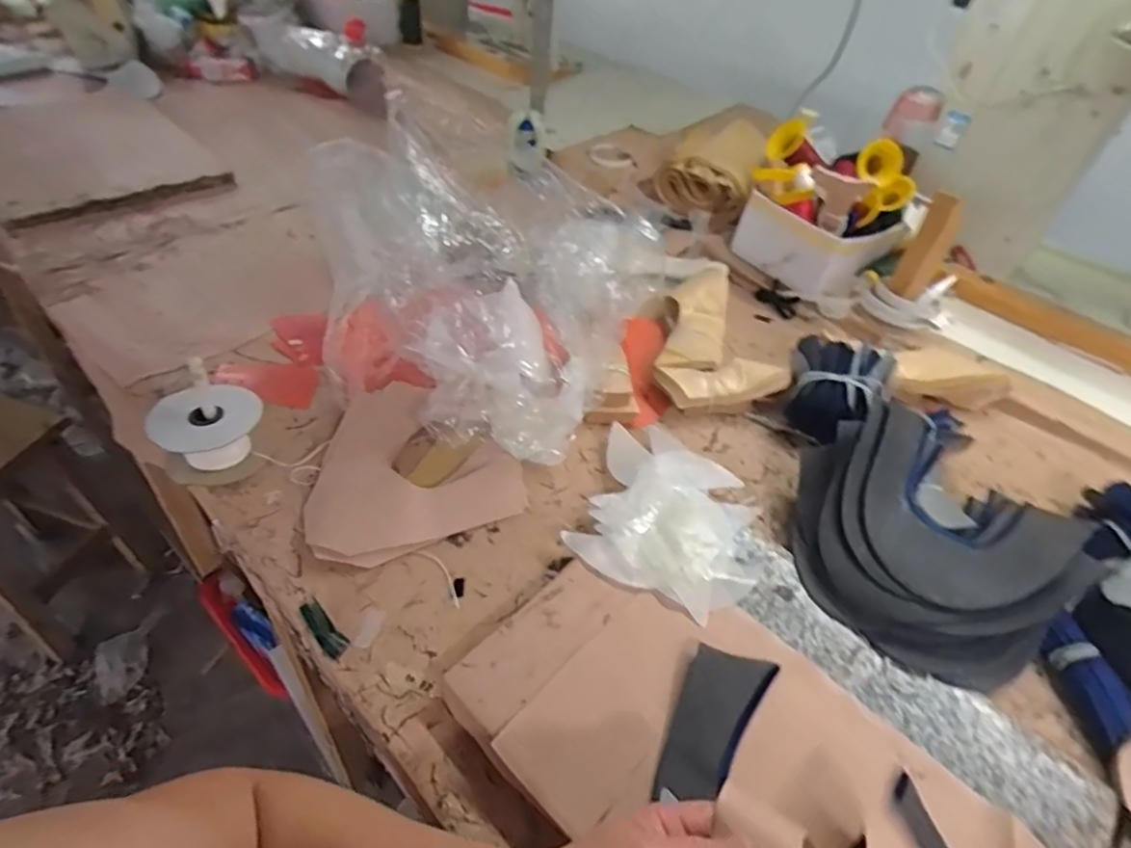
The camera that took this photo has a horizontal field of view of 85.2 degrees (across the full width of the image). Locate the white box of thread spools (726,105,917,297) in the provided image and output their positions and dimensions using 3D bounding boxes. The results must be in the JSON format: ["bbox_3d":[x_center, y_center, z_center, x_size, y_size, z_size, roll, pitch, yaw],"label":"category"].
[{"bbox_3d":[0.369,-0.316,0.889,0.225,0.146,0.219,32,51,22],"label":"white box of thread spools"}]

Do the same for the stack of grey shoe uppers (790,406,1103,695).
[{"bbox_3d":[0.314,0.093,0.555,0.215,0.077,0.252,-31,57,-32],"label":"stack of grey shoe uppers"}]

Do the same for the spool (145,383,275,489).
[{"bbox_3d":[-0.331,0.008,0.576,0.081,0.063,0.091,36,52,25],"label":"spool"}]

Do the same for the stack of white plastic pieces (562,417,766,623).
[{"bbox_3d":[0.100,0.083,0.584,0.160,0.027,0.188,20,47,12],"label":"stack of white plastic pieces"}]

